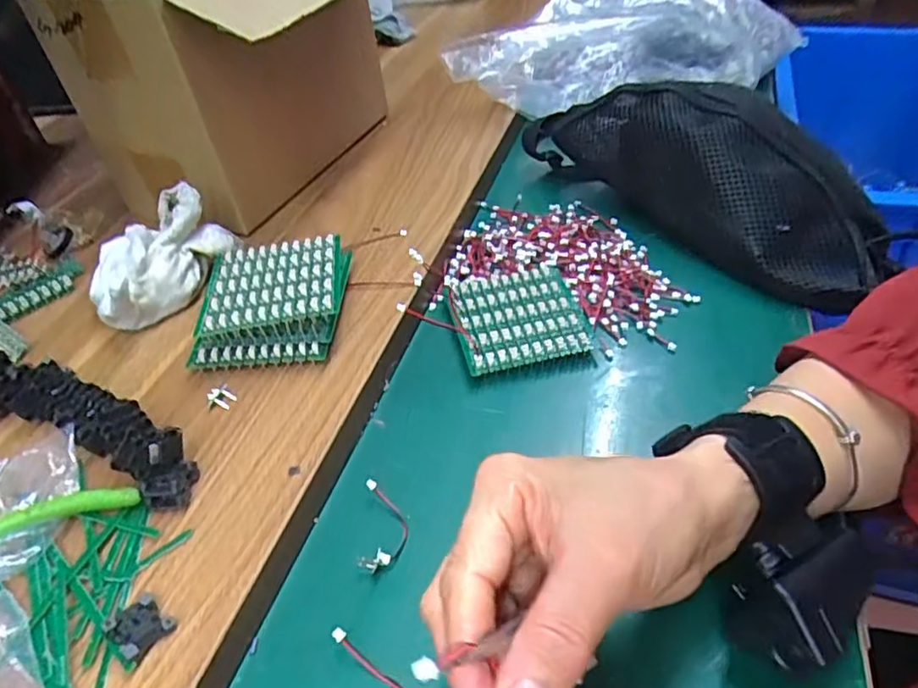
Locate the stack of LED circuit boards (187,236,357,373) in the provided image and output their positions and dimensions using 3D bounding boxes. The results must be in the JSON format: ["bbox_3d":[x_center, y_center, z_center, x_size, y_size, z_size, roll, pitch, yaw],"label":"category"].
[{"bbox_3d":[-0.113,-0.028,0.384,0.087,0.038,0.092,-1,45,0],"label":"stack of LED circuit boards"}]

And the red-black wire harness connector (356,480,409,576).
[{"bbox_3d":[-0.037,0.089,0.307,0.022,0.010,0.045,-3,44,3],"label":"red-black wire harness connector"}]

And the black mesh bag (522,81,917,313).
[{"bbox_3d":[0.189,-0.119,0.457,0.319,0.074,0.105,40,100,23],"label":"black mesh bag"}]

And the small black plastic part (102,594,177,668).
[{"bbox_3d":[-0.132,0.116,0.254,0.022,0.008,0.021,26,52,29],"label":"small black plastic part"}]

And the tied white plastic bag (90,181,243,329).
[{"bbox_3d":[-0.206,-0.056,0.409,0.072,0.061,0.101,18,48,18],"label":"tied white plastic bag"}]

